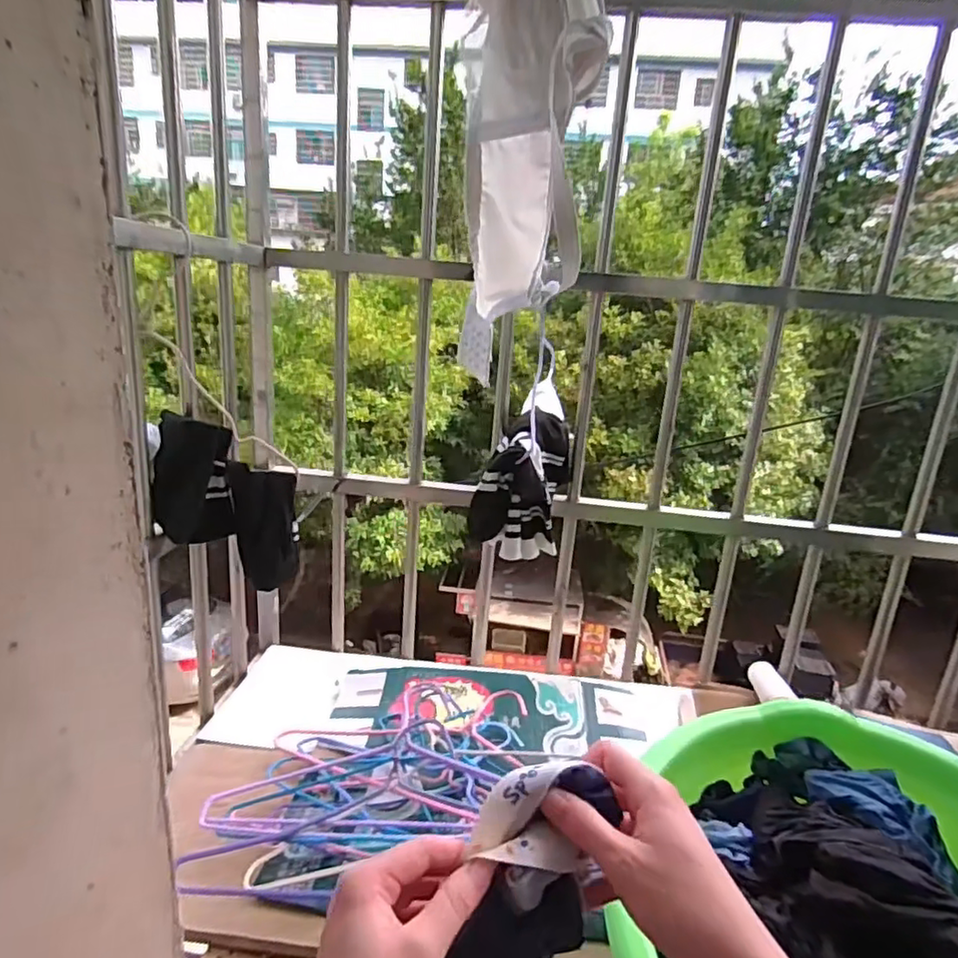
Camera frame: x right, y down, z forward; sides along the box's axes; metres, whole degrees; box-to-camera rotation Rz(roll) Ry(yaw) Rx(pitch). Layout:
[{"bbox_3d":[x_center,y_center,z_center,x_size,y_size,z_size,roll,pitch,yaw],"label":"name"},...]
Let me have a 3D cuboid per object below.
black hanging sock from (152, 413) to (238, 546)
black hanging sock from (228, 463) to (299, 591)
[{"bbox_3d":[-0.316,0.002,0.679,0.079,0.134,0.043,-4,19,-25],"label":"black hanging sock"},{"bbox_3d":[-0.250,0.056,0.719,0.071,0.138,0.033,-3,19,-22],"label":"black hanging sock"}]

